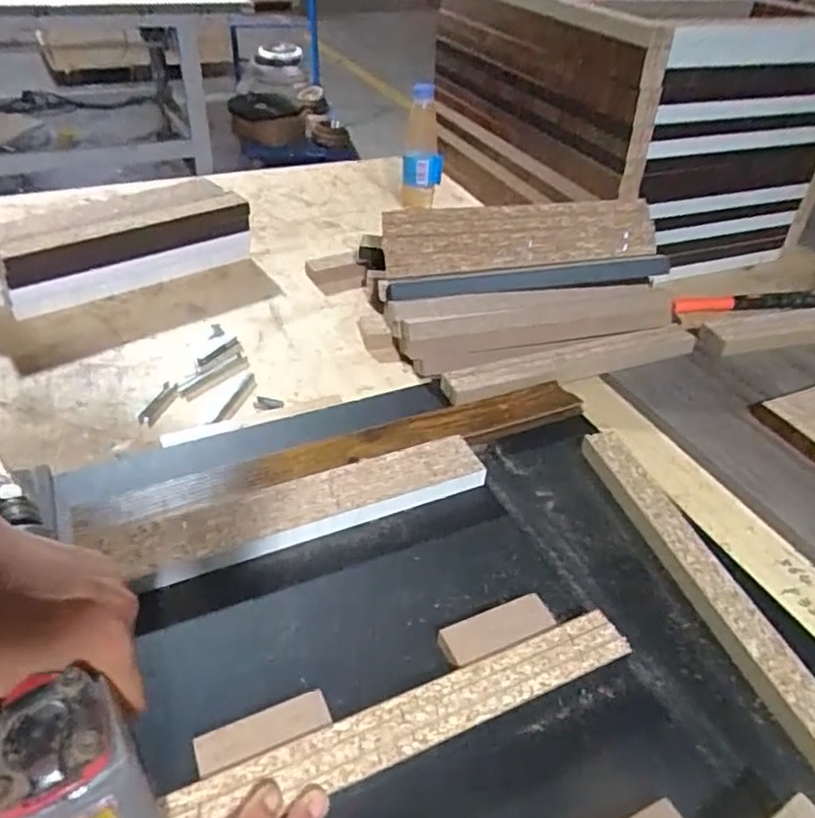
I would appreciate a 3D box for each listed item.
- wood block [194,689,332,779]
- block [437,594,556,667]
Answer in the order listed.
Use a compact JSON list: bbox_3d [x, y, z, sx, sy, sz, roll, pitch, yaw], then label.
[{"bbox_3d":[-0.087,0.200,0.398,0.077,0.018,0.026,-13,41,-20],"label":"wood block"},{"bbox_3d":[0.062,0.158,0.461,0.081,0.013,0.032,-15,41,-21],"label":"block"}]

